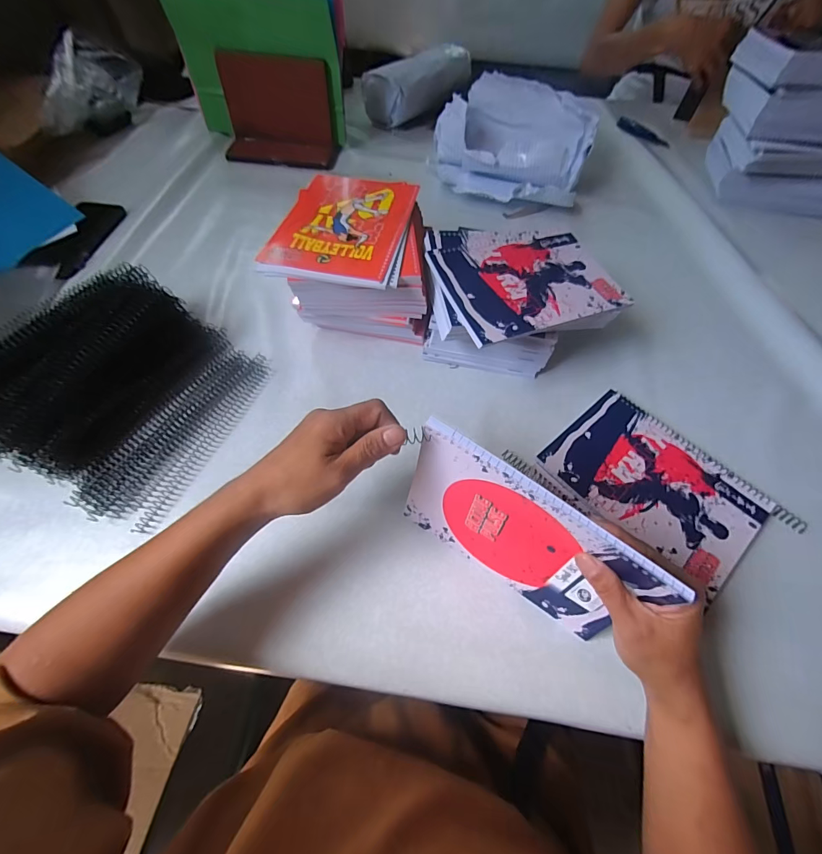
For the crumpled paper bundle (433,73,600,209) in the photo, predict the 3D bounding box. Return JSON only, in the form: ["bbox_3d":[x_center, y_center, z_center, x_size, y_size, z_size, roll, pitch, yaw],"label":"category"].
[{"bbox_3d":[0.178,-0.500,0.702,0.274,0.111,0.228,25,61,14],"label":"crumpled paper bundle"}]

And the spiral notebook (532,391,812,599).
[{"bbox_3d":[0.257,0.060,0.415,0.145,0.013,0.197,-36,65,-21],"label":"spiral notebook"}]

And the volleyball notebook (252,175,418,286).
[{"bbox_3d":[-0.079,-0.240,0.468,0.145,0.010,0.205,12,58,6],"label":"volleyball notebook"}]

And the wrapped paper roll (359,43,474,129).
[{"bbox_3d":[0.026,-0.731,0.838,0.102,0.084,0.242,39,65,21],"label":"wrapped paper roll"}]

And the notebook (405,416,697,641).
[{"bbox_3d":[0.082,0.089,0.317,0.192,0.142,0.011,33,55,17],"label":"notebook"}]

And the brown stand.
[{"bbox_3d":[-0.241,-0.558,0.706,0.198,0.142,0.081,1,58,-1],"label":"brown stand"}]

